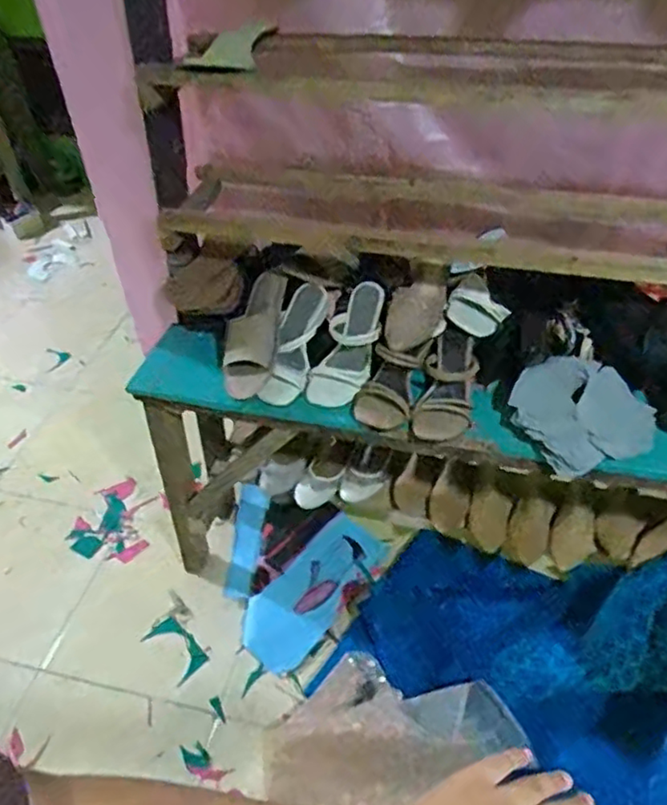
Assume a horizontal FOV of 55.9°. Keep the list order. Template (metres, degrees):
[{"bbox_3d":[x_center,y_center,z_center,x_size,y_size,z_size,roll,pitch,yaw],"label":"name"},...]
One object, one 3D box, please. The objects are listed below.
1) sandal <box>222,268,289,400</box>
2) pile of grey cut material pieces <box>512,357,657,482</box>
[{"bbox_3d":[-0.133,-0.122,1.052,0.083,0.056,0.239,6,62,8],"label":"sandal"},{"bbox_3d":[0.364,0.012,0.924,0.175,0.038,0.175,-2,71,5],"label":"pile of grey cut material pieces"}]

